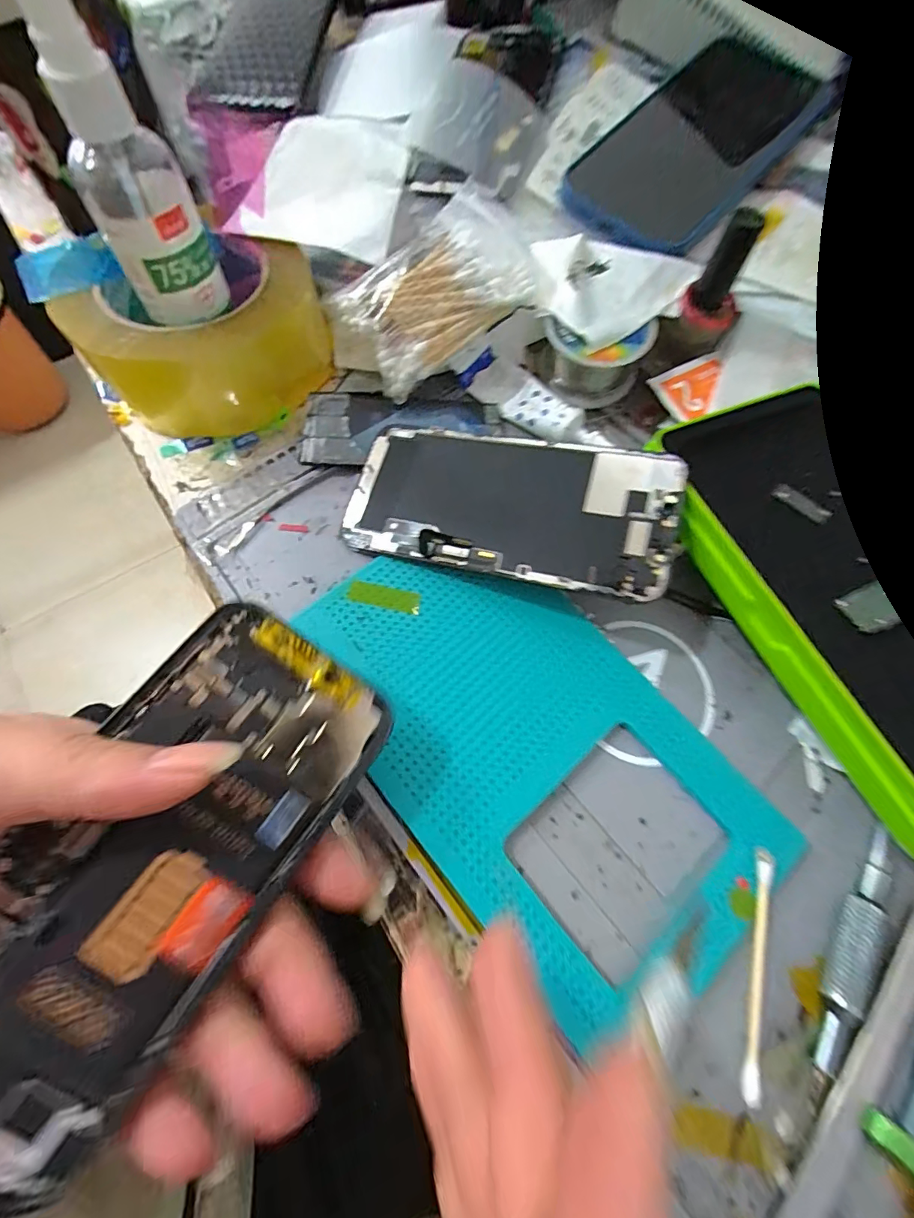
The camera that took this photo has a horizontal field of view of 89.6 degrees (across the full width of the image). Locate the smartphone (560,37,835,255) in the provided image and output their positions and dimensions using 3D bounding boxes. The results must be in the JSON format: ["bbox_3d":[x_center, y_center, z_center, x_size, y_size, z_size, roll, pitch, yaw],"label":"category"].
[{"bbox_3d":[0.132,-0.261,0.258,0.081,0.012,0.143,42,88,6],"label":"smartphone"}]

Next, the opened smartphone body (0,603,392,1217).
[{"bbox_3d":[-0.087,0.071,0.133,0.070,0.005,0.145,37,68,-3],"label":"opened smartphone body"}]

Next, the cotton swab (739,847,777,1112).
[{"bbox_3d":[0.101,0.121,0.155,0.006,0.005,0.073,14,67,4],"label":"cotton swab"}]

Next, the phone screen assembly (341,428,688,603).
[{"bbox_3d":[0.020,-0.048,0.203,0.142,0.008,0.066,12,74,16],"label":"phone screen assembly"}]

